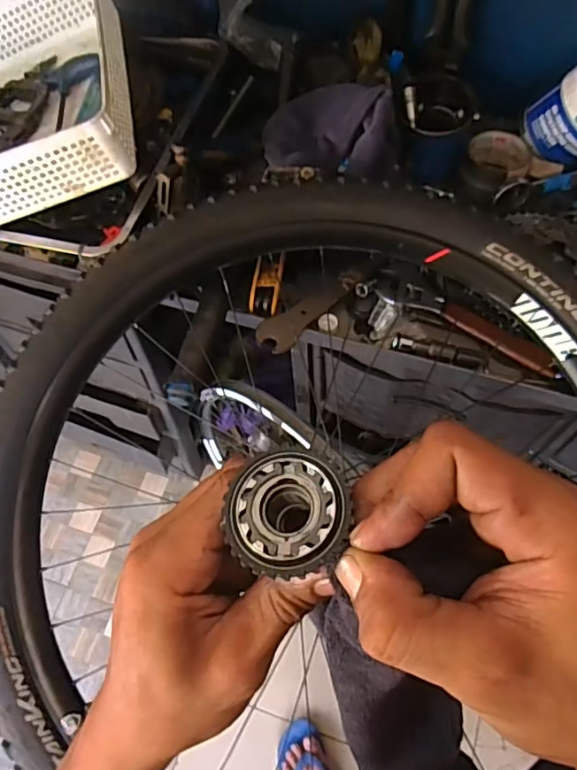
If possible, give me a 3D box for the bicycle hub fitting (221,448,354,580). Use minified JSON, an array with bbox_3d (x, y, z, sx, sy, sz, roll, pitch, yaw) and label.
[{"bbox_3d":[0.000,0.050,0.218,0.043,0.030,0.045,0,64,0],"label":"bicycle hub fitting"}]

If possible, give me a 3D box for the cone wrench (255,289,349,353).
[{"bbox_3d":[0.021,-0.082,0.670,0.127,0.008,0.045,-35,68,-13],"label":"cone wrench"}]

